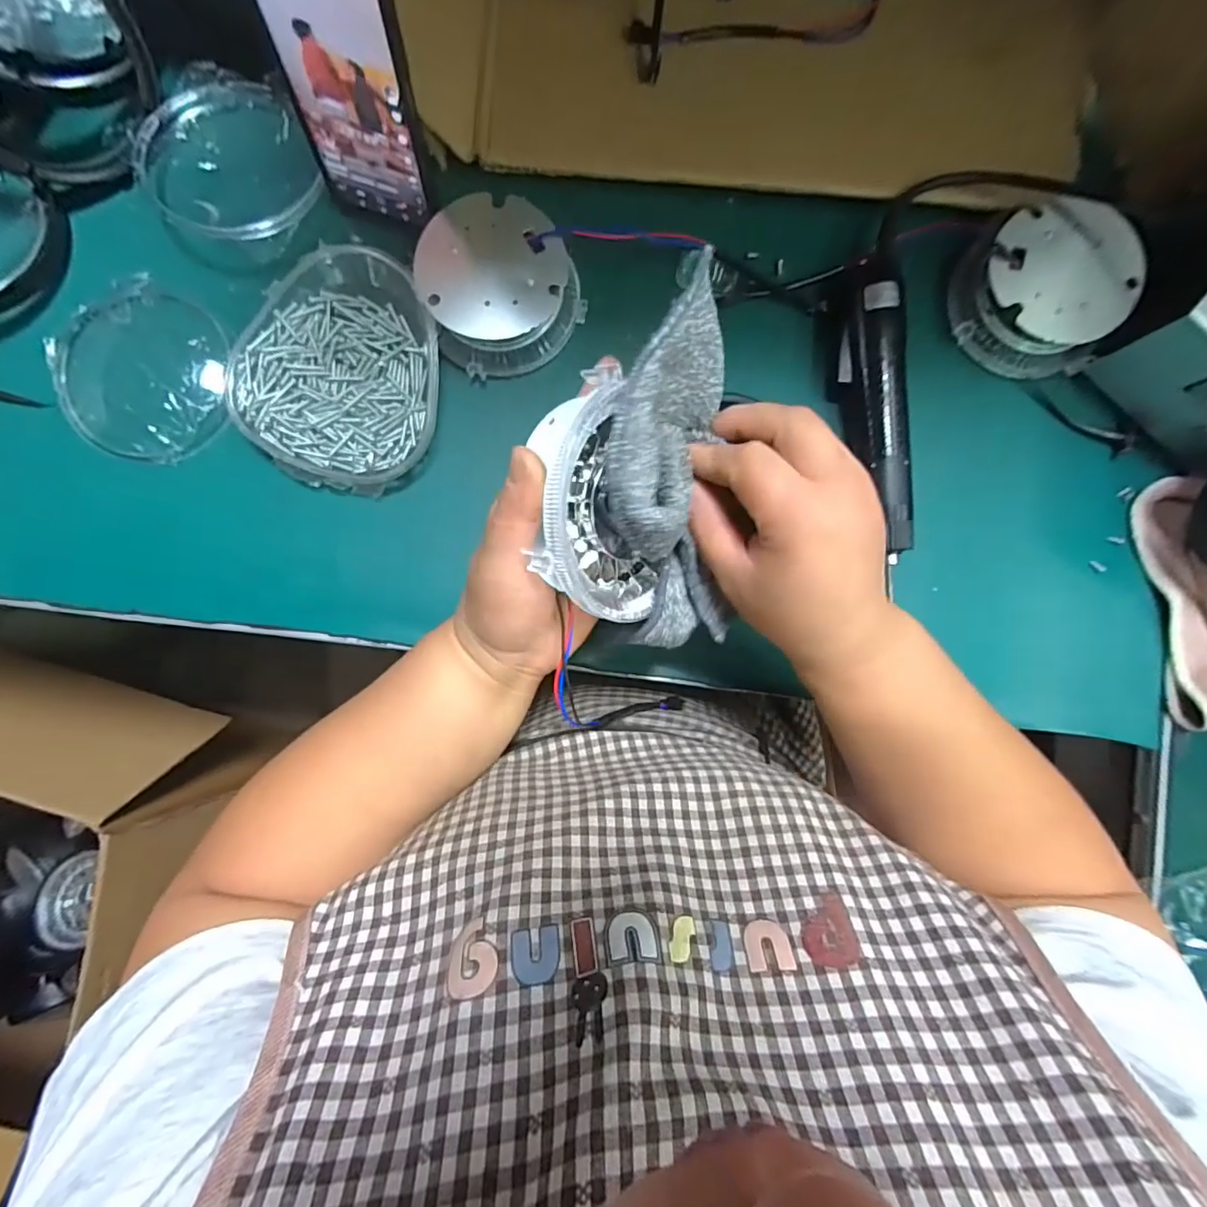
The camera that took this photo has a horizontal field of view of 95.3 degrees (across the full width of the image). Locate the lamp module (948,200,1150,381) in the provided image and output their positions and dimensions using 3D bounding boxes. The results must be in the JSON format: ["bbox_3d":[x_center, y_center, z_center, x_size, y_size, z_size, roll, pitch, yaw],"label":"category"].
[{"bbox_3d":[0.304,-0.219,0.377,0.094,0.053,0.101,11,87,0],"label":"lamp module"}]

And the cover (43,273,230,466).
[{"bbox_3d":[-0.324,-0.160,0.388,0.117,0.026,0.117,41,87,1],"label":"cover"}]

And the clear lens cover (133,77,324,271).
[{"bbox_3d":[-0.262,-0.303,0.390,0.112,0.025,0.129,-27,88,-2],"label":"clear lens cover"}]

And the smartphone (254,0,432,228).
[{"bbox_3d":[-0.146,-0.295,0.313,0.078,0.161,0.008,17,76,-2],"label":"smartphone"}]

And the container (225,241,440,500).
[{"bbox_3d":[-0.180,-0.156,0.372,0.134,0.038,0.148,9,87,0],"label":"container"}]

